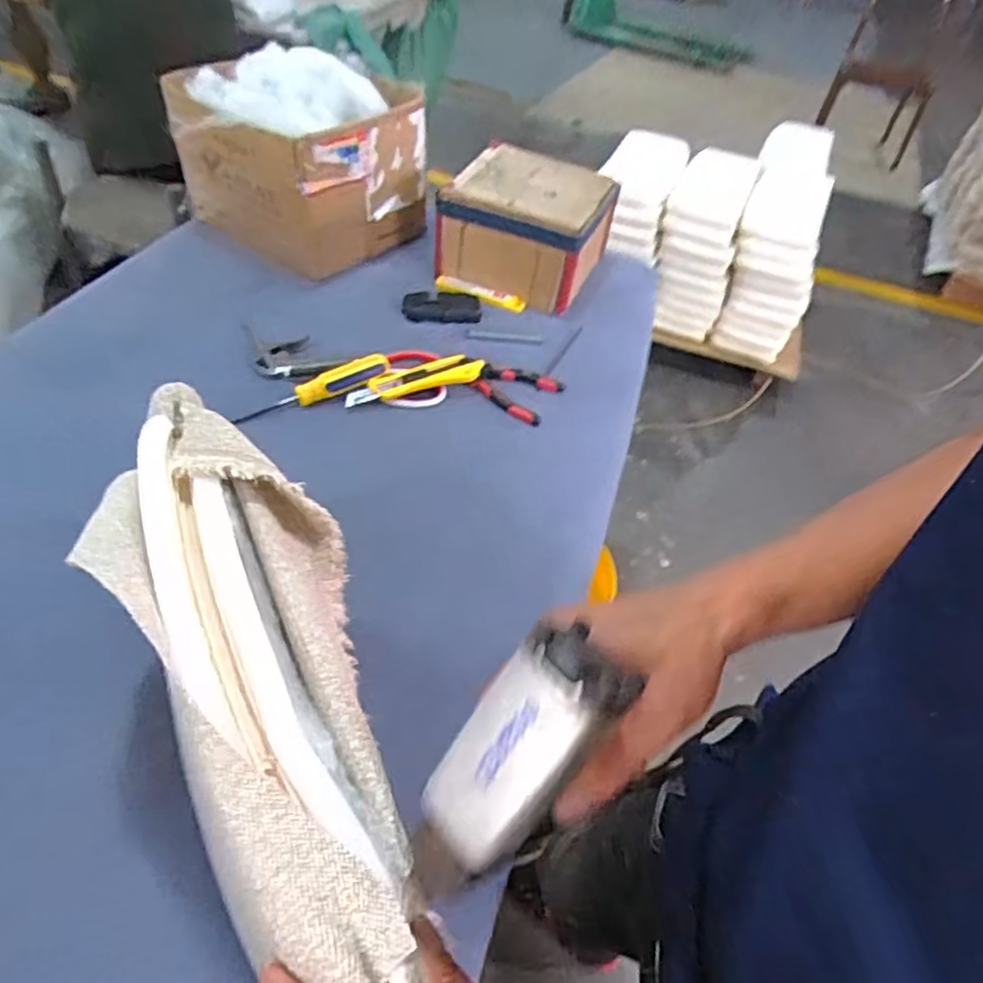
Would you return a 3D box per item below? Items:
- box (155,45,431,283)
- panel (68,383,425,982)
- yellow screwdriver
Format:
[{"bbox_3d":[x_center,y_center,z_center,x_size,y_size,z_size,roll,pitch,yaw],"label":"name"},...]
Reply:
[{"bbox_3d":[-0.274,-0.494,1.012,0.288,0.227,0.283,37,52,26],"label":"box"},{"bbox_3d":[-0.131,0.084,0.371,0.126,0.077,0.390,-18,53,-23],"label":"panel"},{"bbox_3d":[-0.209,-0.121,0.789,0.188,0.023,0.030,-25,53,-13],"label":"yellow screwdriver"}]

